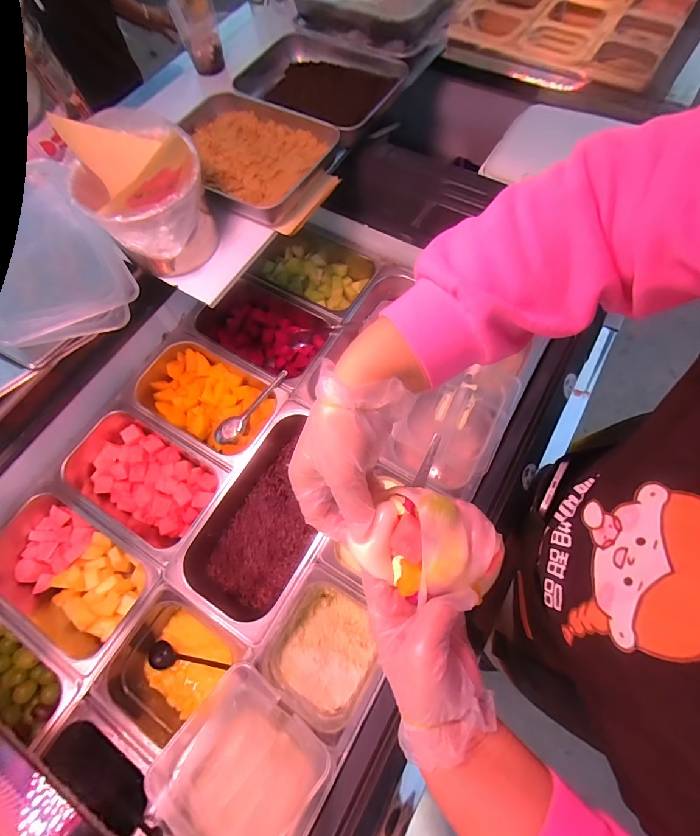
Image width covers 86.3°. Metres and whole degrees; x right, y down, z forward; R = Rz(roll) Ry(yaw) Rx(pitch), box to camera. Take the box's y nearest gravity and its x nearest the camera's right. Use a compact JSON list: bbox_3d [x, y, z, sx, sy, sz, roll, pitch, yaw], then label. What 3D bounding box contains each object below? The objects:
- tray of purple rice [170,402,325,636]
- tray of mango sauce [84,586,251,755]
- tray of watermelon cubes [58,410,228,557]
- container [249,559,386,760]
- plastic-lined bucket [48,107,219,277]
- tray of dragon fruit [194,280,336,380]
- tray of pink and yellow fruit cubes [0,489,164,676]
[{"bbox_3d":[-0.123,0.153,0.605,0.180,0.086,0.322,29,70,14],"label":"tray of purple rice"},{"bbox_3d":[-0.248,0.350,0.534,0.168,0.076,0.161,29,70,14],"label":"tray of mango sauce"},{"bbox_3d":[-0.339,0.101,0.617,0.261,0.072,0.157,28,70,13],"label":"tray of watermelon cubes"},{"bbox_3d":[-0.028,0.326,0.540,0.156,0.096,0.158,31,71,14],"label":"container"},{"bbox_3d":[-0.250,-0.281,0.480,0.132,0.137,0.145,-1,66,2],"label":"plastic-lined bucket"},{"bbox_3d":[-0.173,-0.170,0.729,0.256,0.074,0.151,28,70,13],"label":"tray of dragon fruit"},{"bbox_3d":[-0.431,0.231,0.572,0.281,0.076,0.164,27,70,13],"label":"tray of pink and yellow fruit cubes"}]

